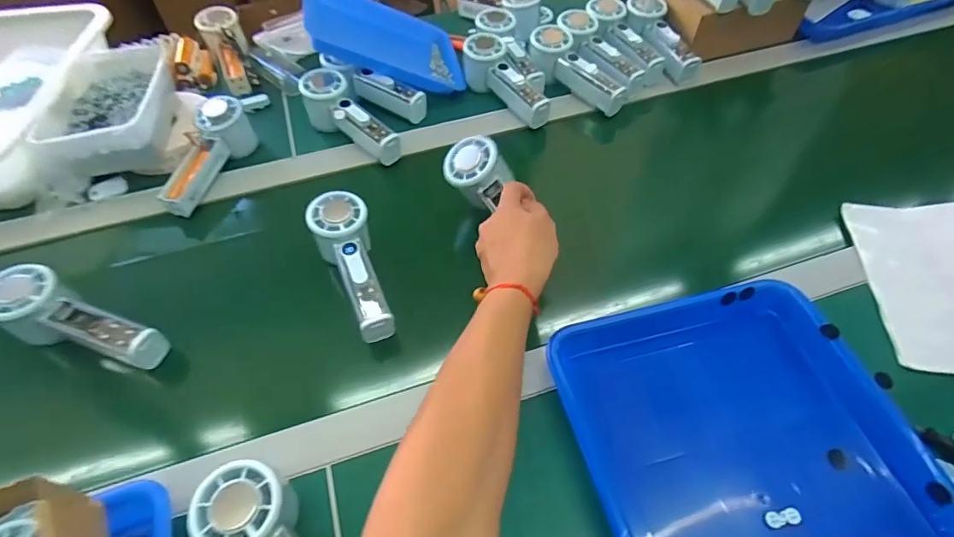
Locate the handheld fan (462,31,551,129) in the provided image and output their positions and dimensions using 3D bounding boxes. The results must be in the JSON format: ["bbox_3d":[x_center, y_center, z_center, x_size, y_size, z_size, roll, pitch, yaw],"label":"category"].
[{"bbox_3d":[0.041,-0.244,0.646,0.047,0.061,0.155,-33,72,-21],"label":"handheld fan"}]

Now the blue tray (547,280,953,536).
[{"bbox_3d":[0.212,0.168,0.362,0.238,0.044,0.333,-12,54,-7],"label":"blue tray"}]

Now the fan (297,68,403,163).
[{"bbox_3d":[-0.154,-0.185,0.610,0.156,0.057,0.056,40,63,11],"label":"fan"}]

